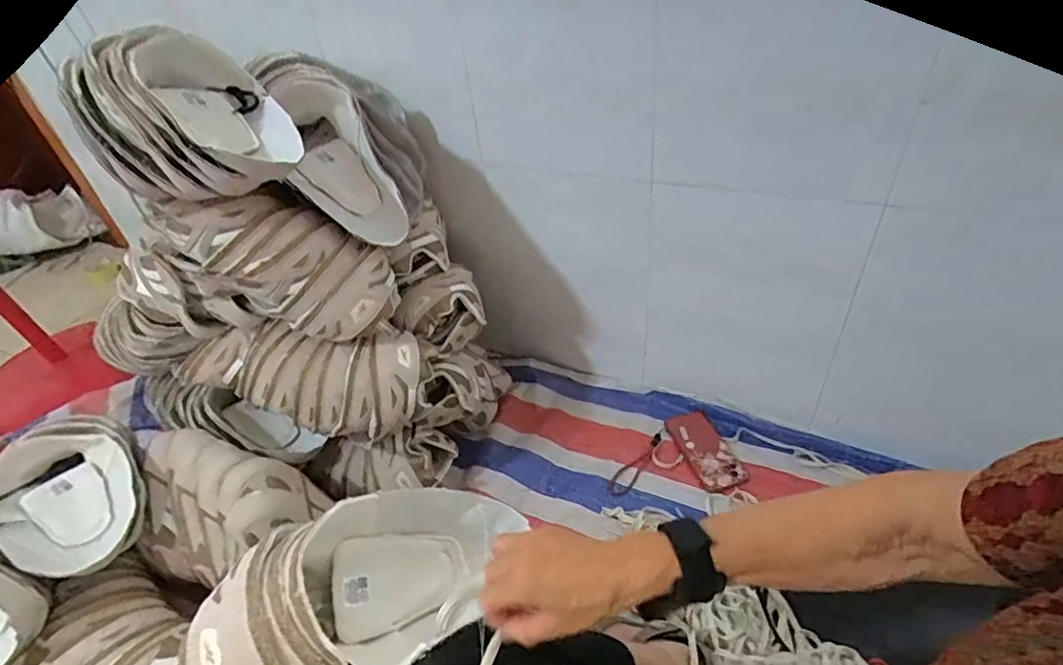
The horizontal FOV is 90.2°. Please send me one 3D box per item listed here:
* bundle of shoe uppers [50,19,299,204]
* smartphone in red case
[{"bbox_3d":[-0.427,-0.260,0.684,0.297,0.161,0.167,43,37,1],"label":"bundle of shoe uppers"},{"bbox_3d":[0.307,0.204,0.934,0.076,0.016,0.157,-21,47,-5],"label":"smartphone in red case"}]

